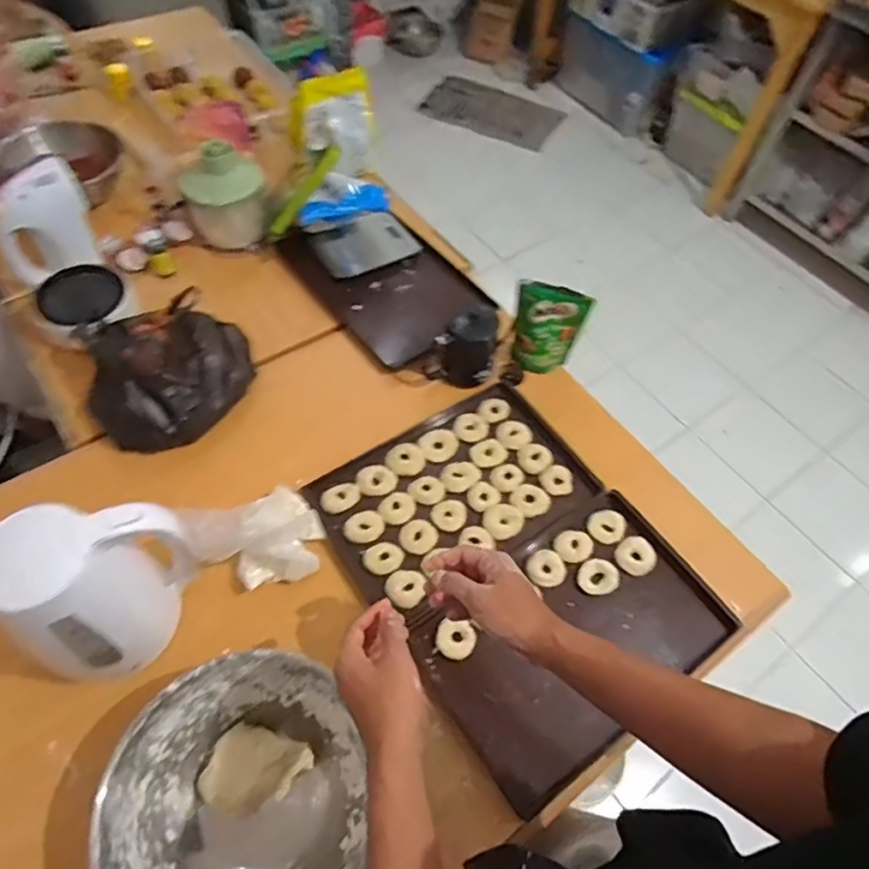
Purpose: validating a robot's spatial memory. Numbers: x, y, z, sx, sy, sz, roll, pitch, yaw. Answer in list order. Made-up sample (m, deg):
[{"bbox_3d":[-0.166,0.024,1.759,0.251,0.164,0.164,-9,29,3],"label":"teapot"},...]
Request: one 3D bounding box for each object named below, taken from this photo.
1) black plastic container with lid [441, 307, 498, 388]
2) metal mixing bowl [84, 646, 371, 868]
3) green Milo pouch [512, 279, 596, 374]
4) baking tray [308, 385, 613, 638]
[{"bbox_3d":[0.055,-0.136,0.932,0.077,0.104,0.083,9,57,1],"label":"black plastic container with lid"},{"bbox_3d":[-0.197,0.372,0.604,0.233,0.098,0.262,-17,60,-15],"label":"metal mixing bowl"},{"bbox_3d":[0.175,-0.163,0.934,0.108,0.168,0.034,12,57,3],"label":"green Milo pouch"},{"bbox_3d":[0.032,0.081,0.861,0.373,0.021,0.239,-30,65,-21],"label":"baking tray"}]

